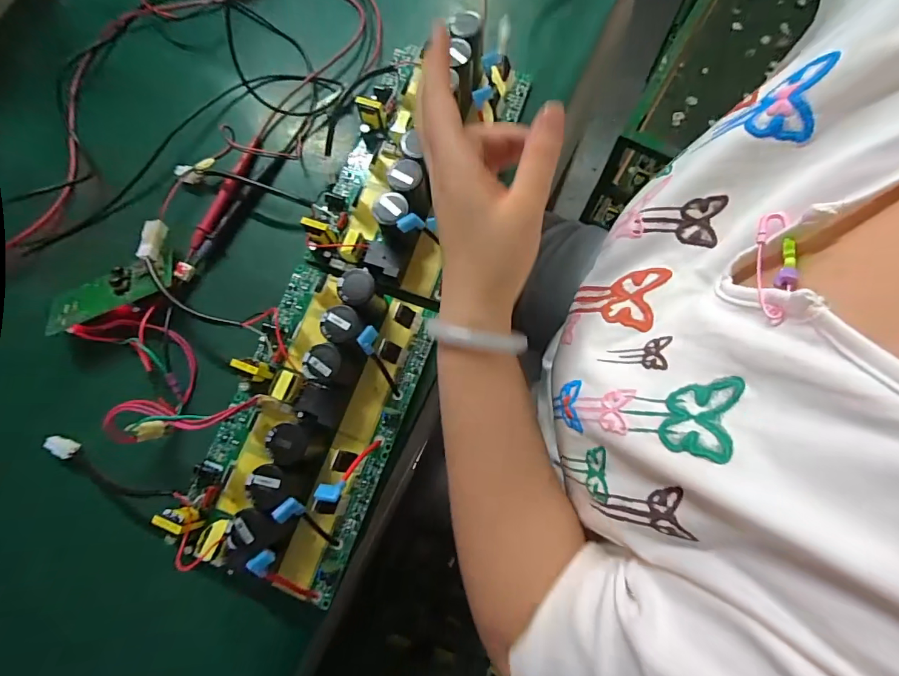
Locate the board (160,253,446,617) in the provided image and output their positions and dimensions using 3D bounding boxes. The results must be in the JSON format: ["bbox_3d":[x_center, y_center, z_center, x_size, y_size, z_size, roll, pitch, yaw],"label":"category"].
[{"bbox_3d":[-0.111,0.059,0.328,0.135,0.052,0.240,19,79,7],"label":"board"}]

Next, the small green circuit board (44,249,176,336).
[{"bbox_3d":[-0.294,-0.041,0.370,0.109,0.017,0.049,-23,58,-2],"label":"small green circuit board"}]

